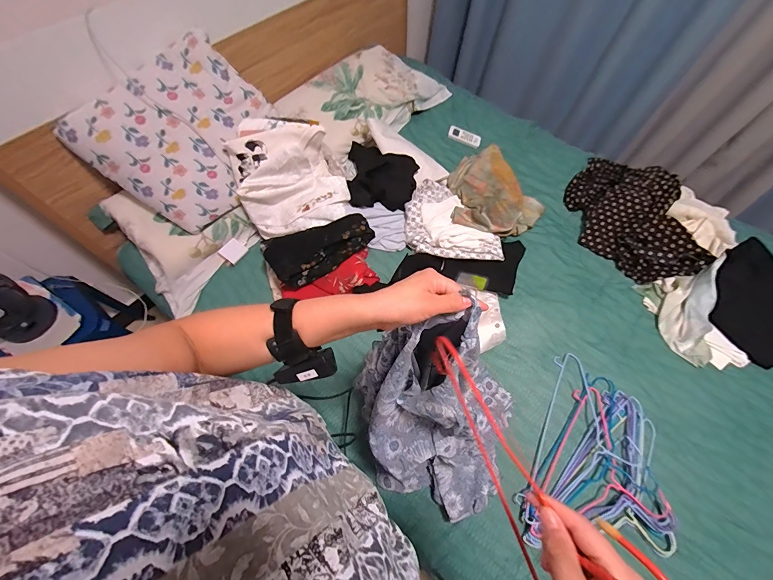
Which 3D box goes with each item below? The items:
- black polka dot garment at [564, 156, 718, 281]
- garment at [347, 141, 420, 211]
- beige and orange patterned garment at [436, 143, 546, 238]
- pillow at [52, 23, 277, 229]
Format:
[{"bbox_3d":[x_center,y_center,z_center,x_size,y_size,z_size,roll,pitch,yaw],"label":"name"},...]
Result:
[{"bbox_3d":[0.790,-0.272,1.084,0.324,0.106,0.511,10,62,2],"label":"black polka dot garment"},{"bbox_3d":[-0.021,-0.418,1.120,0.235,0.111,0.308,-7,63,-7],"label":"garment"},{"bbox_3d":[0.334,-0.339,1.099,0.323,0.094,0.359,-22,65,-14],"label":"beige and orange patterned garment"},{"bbox_3d":[-0.545,-0.433,0.917,0.387,0.062,0.453,44,77,-19],"label":"pillow"}]

